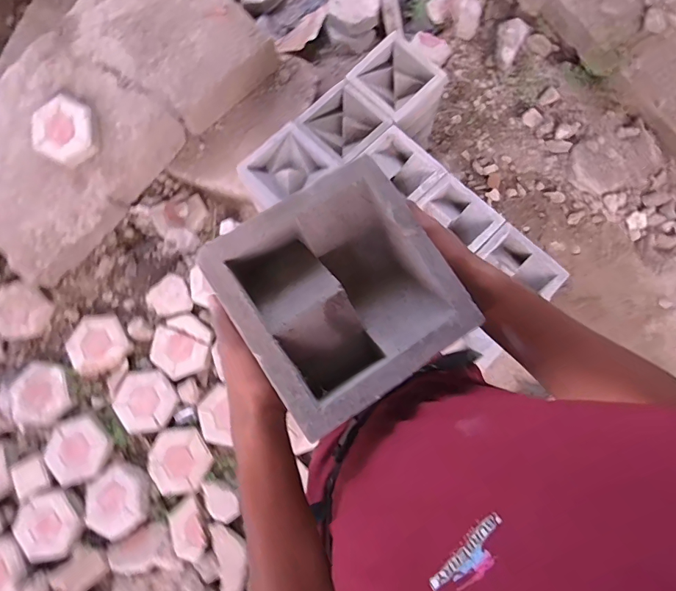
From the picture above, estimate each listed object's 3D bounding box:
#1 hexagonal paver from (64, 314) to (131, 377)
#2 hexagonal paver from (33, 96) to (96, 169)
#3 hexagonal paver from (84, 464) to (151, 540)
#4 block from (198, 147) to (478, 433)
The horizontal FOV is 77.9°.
[{"bbox_3d":[-0.861,0.172,1.491,0.228,0.047,0.220,-38,78,-5],"label":"hexagonal paver"},{"bbox_3d":[-0.887,-0.532,1.368,0.210,0.050,0.189,-38,113,-5],"label":"hexagonal paver"},{"bbox_3d":[-0.712,0.667,1.362,0.218,0.051,0.208,-35,78,-5],"label":"hexagonal paver"},{"bbox_3d":[0.004,-0.002,0.406,0.189,0.073,0.194,-33,78,-6],"label":"block"}]

